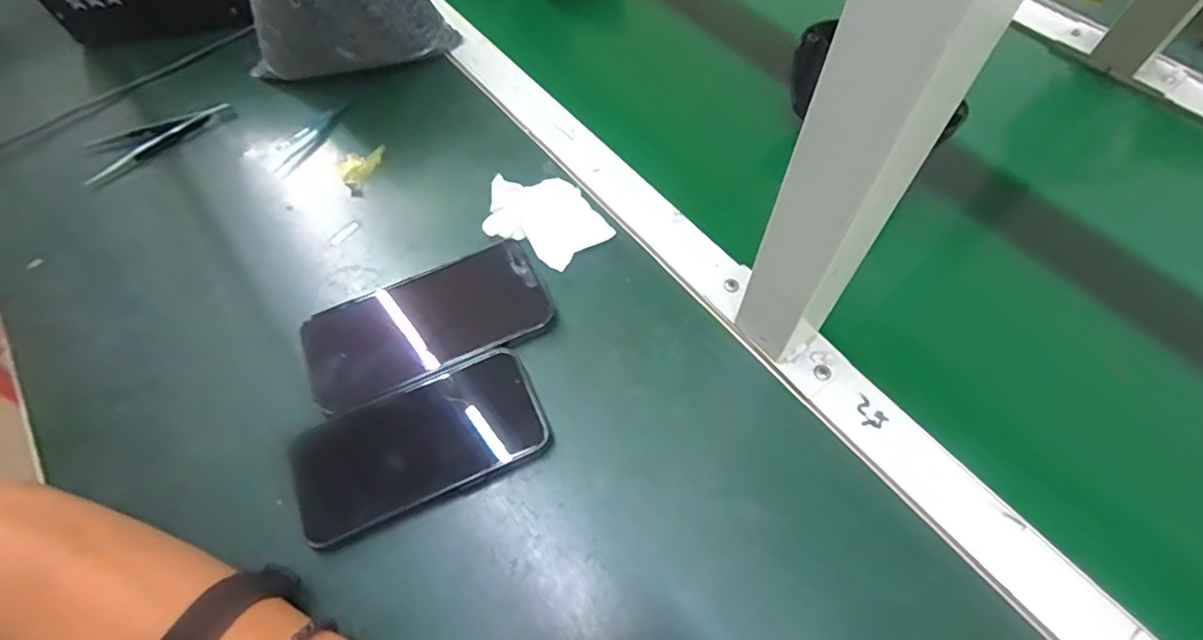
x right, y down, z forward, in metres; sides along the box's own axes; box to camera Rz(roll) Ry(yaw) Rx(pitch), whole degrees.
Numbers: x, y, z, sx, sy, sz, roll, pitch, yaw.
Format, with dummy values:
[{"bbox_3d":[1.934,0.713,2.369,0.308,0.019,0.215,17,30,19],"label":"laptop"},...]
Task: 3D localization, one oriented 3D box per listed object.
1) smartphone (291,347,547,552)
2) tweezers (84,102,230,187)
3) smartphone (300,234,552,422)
[{"bbox_3d":[-0.110,0.071,0.343,0.144,0.014,0.074,-23,62,-11],"label":"smartphone"},{"bbox_3d":[-0.376,-0.157,0.485,0.119,0.012,0.042,-32,65,-16],"label":"tweezers"},{"bbox_3d":[-0.117,-0.001,0.385,0.159,0.010,0.078,-22,62,-11],"label":"smartphone"}]

